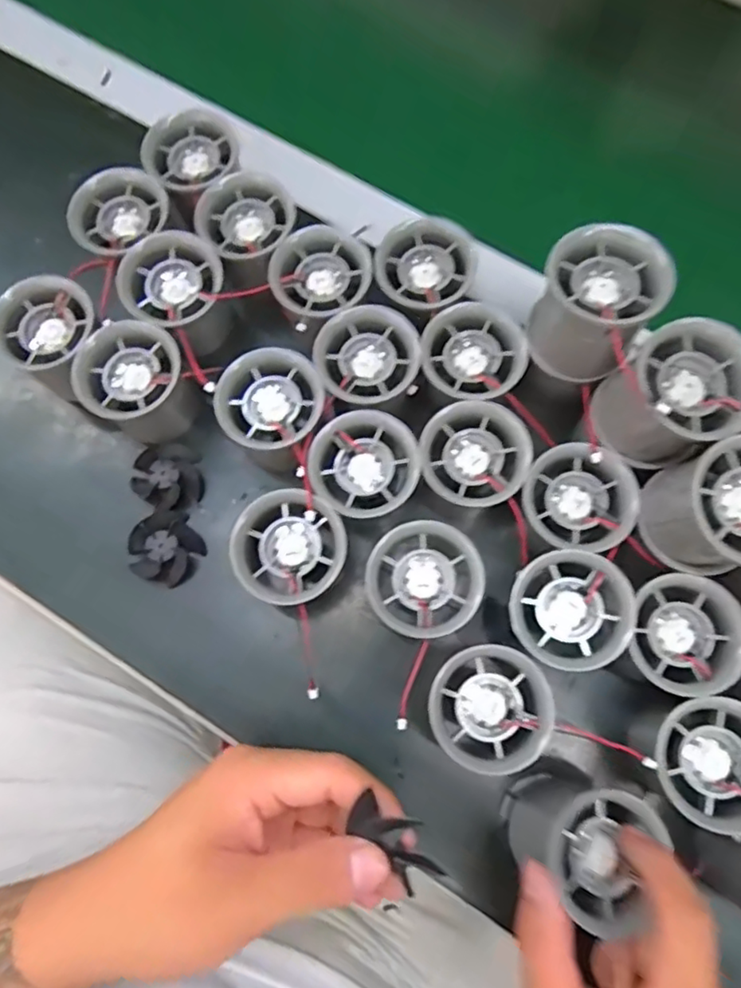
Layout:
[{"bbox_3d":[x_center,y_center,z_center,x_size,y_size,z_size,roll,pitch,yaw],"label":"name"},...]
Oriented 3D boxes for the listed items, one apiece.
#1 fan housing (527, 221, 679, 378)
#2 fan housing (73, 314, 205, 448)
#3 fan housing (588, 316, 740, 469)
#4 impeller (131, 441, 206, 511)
[{"bbox_3d":[0.109,-0.092,0.302,0.054,0.058,0.050,0,75,1],"label":"fan housing"},{"bbox_3d":[-0.132,-0.062,0.354,0.053,0.051,0.055,0,75,1],"label":"fan housing"},{"bbox_3d":[0.142,-0.044,0.291,0.055,0.057,0.053,0,75,1],"label":"fan housing"},{"bbox_3d":[-0.118,-0.010,0.366,0.039,0.023,0.039,0,75,1],"label":"impeller"}]

